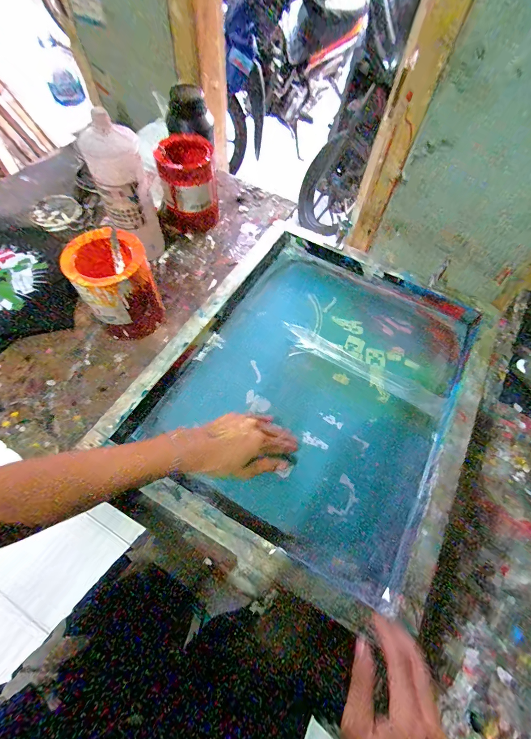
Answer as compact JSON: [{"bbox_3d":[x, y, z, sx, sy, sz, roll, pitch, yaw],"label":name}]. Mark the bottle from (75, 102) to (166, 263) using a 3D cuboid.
[{"bbox_3d":[-0.233,-0.289,0.549,0.079,0.231,0.070,-20,64,-14],"label":"bottle"}]

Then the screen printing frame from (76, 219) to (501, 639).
[{"bbox_3d":[0.086,0.013,0.507,0.448,0.050,0.533,29,64,12],"label":"screen printing frame"}]

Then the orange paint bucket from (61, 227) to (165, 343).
[{"bbox_3d":[-0.231,-0.128,0.514,0.105,0.139,0.104,1,62,-3],"label":"orange paint bucket"}]

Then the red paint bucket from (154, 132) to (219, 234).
[{"bbox_3d":[-0.152,-0.363,0.641,0.110,0.145,0.108,-2,62,-4],"label":"red paint bucket"}]

